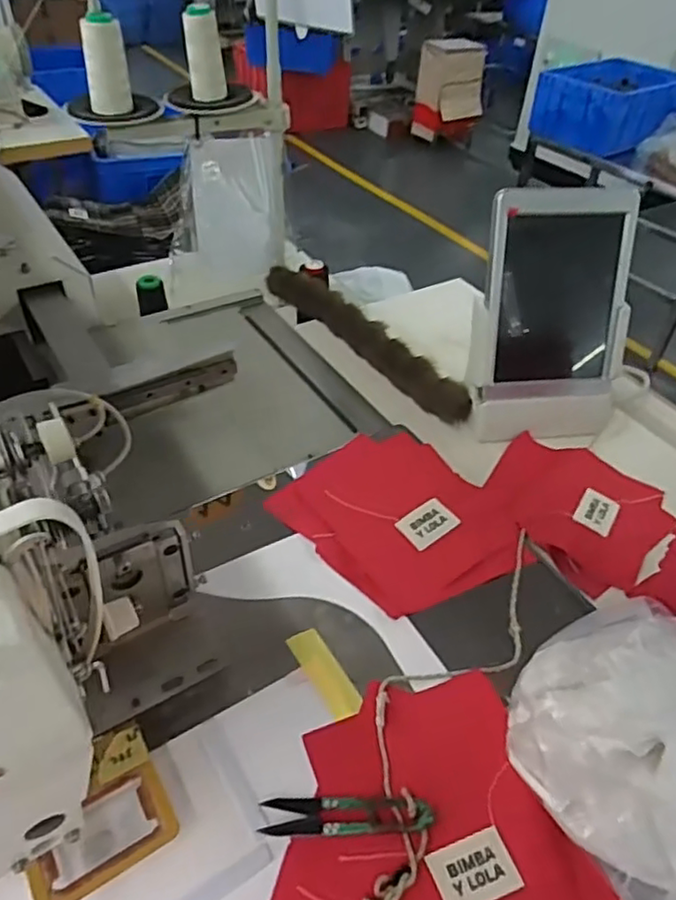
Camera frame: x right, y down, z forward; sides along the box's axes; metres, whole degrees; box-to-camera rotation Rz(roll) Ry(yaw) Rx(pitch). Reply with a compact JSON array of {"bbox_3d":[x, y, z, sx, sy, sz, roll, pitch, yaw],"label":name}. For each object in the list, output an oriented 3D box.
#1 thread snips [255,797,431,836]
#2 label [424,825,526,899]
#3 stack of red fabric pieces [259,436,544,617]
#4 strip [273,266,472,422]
[{"bbox_3d":[0.007,0.226,0.397,0.103,0.010,0.022,2,43,-3],"label":"thread snips"},{"bbox_3d":[0.082,0.254,0.384,0.050,0.004,0.034,-13,50,-18],"label":"label"},{"bbox_3d":[0.060,0.059,0.588,0.175,0.019,0.197,-29,53,-31],"label":"stack of red fabric pieces"},{"bbox_3d":[0.020,-0.153,0.813,0.040,0.037,0.398,-24,50,-27],"label":"strip"}]

